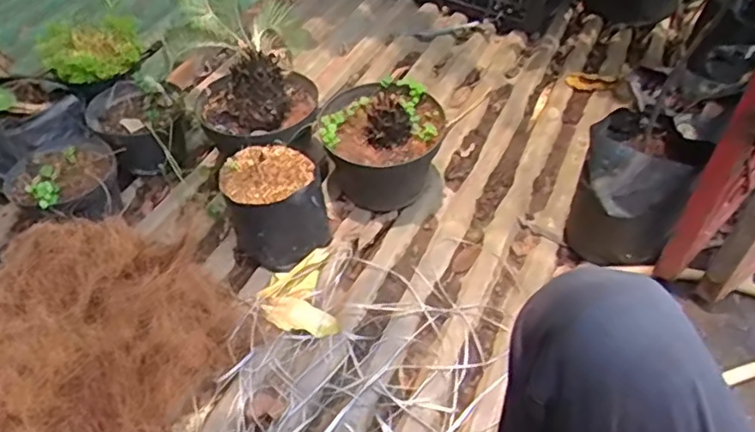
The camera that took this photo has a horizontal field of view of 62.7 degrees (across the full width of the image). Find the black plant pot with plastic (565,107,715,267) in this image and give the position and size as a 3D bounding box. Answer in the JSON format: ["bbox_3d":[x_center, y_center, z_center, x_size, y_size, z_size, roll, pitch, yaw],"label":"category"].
[{"bbox_3d":[0.405,-0.052,0.991,0.156,0.194,0.164,3,46,-3],"label":"black plant pot with plastic"}]

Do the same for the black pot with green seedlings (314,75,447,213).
[{"bbox_3d":[0.006,-0.128,1.113,0.202,0.189,0.187,1,47,-1],"label":"black pot with green seedlings"}]

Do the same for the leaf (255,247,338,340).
[{"bbox_3d":[-0.126,0.125,0.974,0.118,0.033,0.146,-8,48,-9],"label":"leaf"}]

